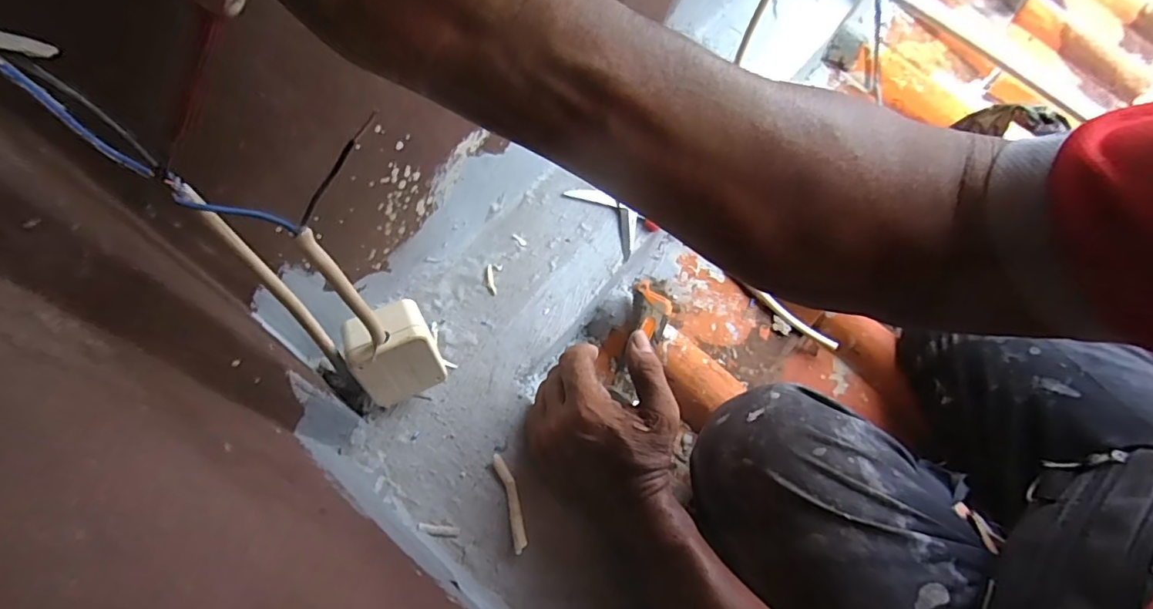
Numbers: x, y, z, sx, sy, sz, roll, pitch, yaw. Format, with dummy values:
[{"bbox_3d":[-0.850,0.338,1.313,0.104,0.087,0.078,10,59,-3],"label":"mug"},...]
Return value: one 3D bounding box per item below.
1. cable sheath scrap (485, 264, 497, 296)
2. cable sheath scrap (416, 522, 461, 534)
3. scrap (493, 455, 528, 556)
[{"bbox_3d":[-0.079,-0.022,0.484,0.008,0.004,0.029,-9,76,-5],"label":"cable sheath scrap"},{"bbox_3d":[-0.101,0.165,0.390,0.031,0.004,0.006,15,61,-19],"label":"cable sheath scrap"},{"bbox_3d":[-0.051,0.154,0.414,0.012,0.005,0.074,-15,64,-8],"label":"scrap"}]

